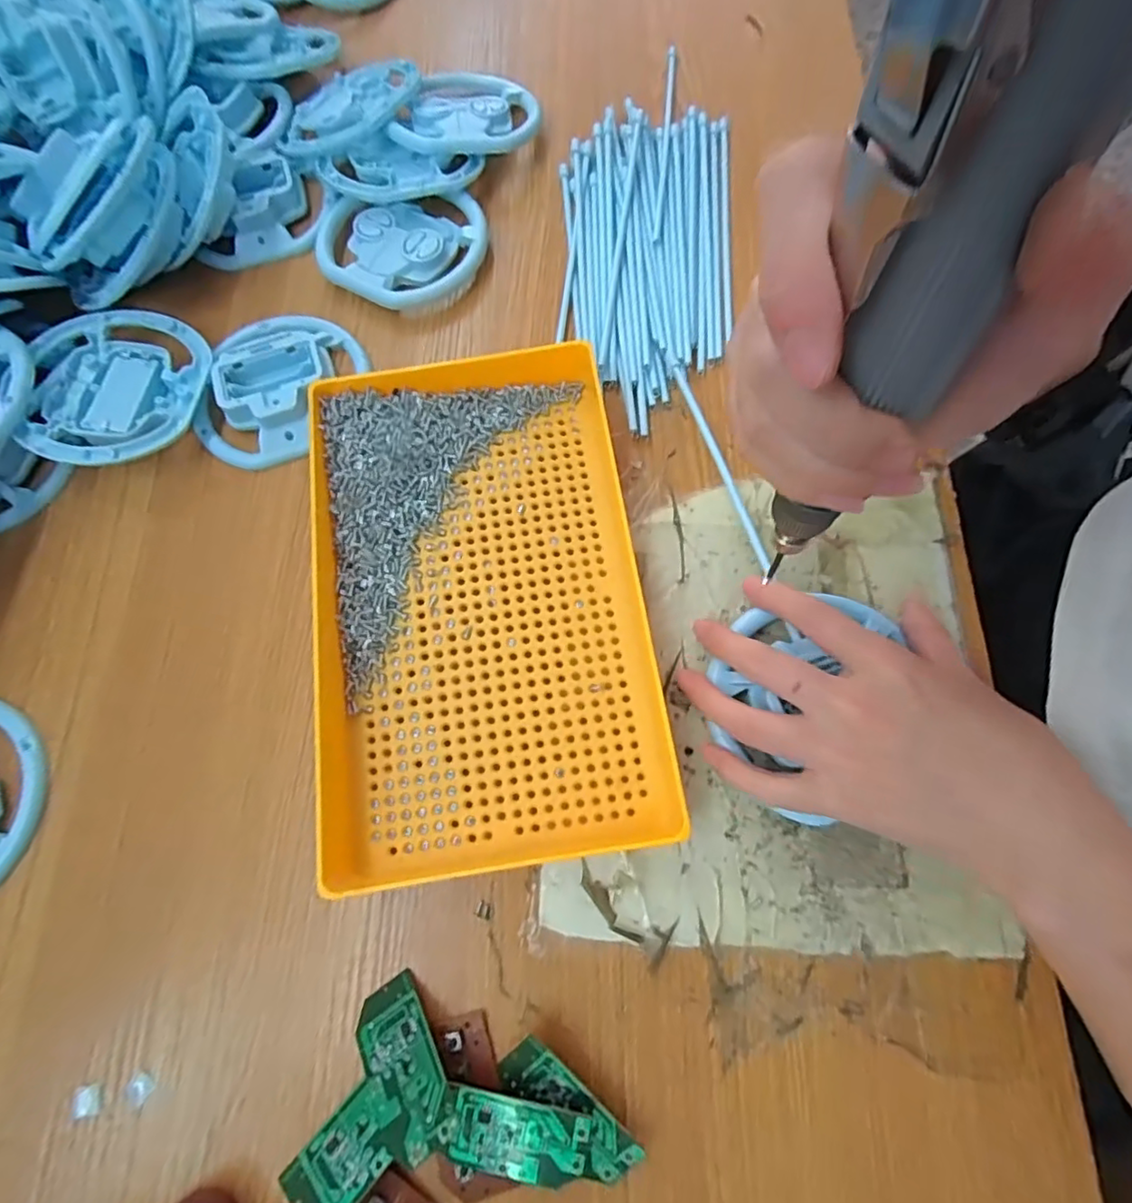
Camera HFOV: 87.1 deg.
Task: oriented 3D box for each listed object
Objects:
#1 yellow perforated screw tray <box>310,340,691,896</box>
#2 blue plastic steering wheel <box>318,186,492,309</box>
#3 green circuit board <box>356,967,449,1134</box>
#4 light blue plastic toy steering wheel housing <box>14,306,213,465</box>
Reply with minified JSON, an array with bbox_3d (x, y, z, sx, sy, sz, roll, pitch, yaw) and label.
[{"bbox_3d":[-0.041,-0.003,0.289,0.158,0.037,0.244,-7,72,0],"label":"yellow perforated screw tray"},{"bbox_3d":[-0.101,-0.215,0.372,0.101,0.022,0.081,-6,72,1],"label":"blue plastic steering wheel"},{"bbox_3d":[-0.066,0.181,0.238,0.029,0.004,0.052,-33,48,-10],"label":"green circuit board"},{"bbox_3d":[-0.249,-0.119,0.339,0.090,0.034,0.103,-14,72,-2],"label":"light blue plastic toy steering wheel housing"}]

